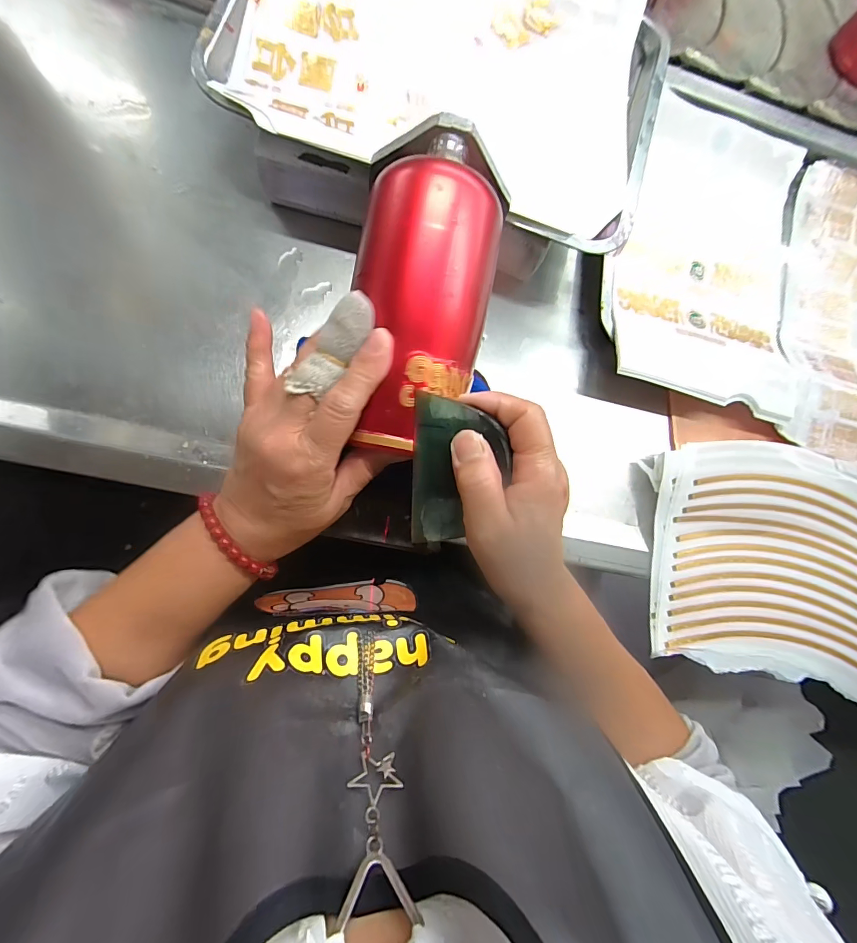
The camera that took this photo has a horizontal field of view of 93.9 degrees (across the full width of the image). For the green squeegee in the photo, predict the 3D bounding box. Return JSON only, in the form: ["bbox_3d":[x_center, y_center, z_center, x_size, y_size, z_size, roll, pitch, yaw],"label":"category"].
[{"bbox_3d":[0.017,0.003,0.229,0.053,0.004,0.089,7,108,11],"label":"green squeegee"}]

